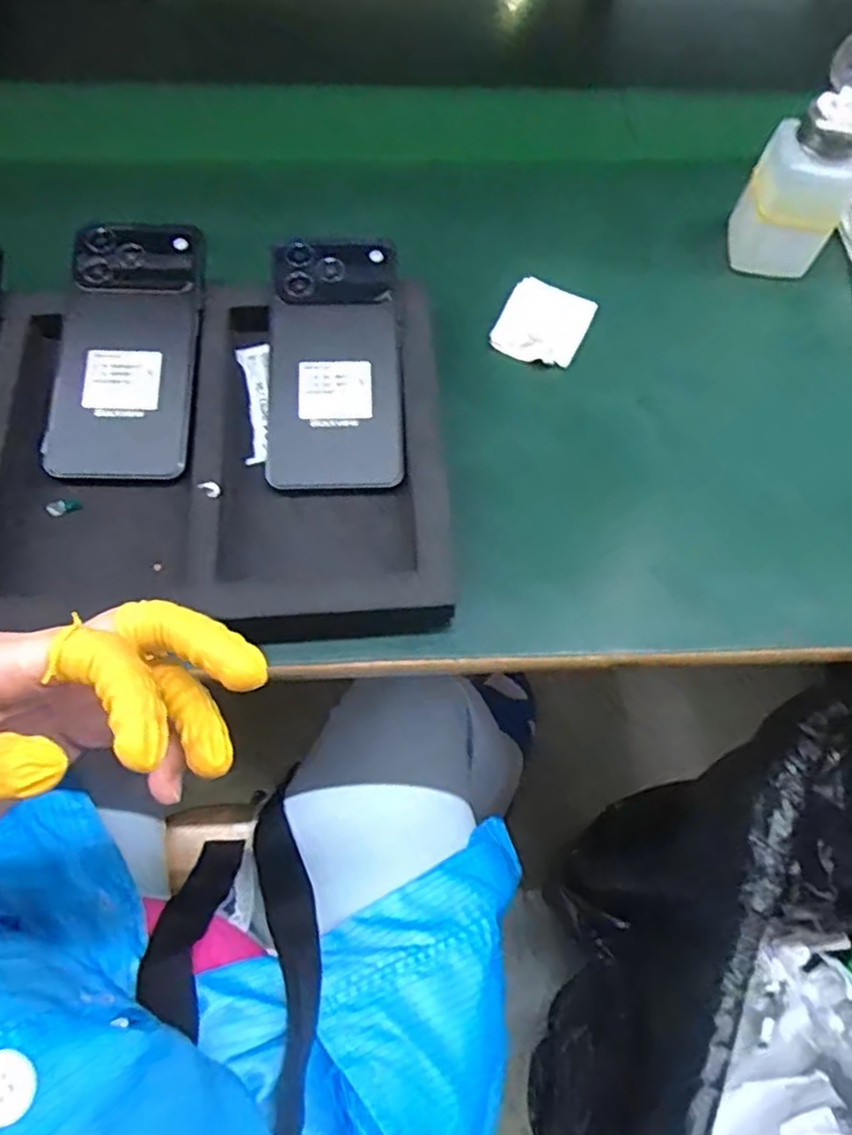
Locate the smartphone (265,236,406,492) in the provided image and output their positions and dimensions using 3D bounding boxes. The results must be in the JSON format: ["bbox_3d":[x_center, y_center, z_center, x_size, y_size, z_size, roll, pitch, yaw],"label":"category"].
[{"bbox_3d":[-0.054,-0.122,0.418,0.078,0.016,0.164,-1,83,-3],"label":"smartphone"}]

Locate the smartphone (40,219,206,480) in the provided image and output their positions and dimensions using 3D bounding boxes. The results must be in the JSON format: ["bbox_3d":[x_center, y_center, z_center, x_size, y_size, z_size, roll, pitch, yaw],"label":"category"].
[{"bbox_3d":[-0.178,-0.132,0.417,0.080,0.011,0.170,3,84,0],"label":"smartphone"}]

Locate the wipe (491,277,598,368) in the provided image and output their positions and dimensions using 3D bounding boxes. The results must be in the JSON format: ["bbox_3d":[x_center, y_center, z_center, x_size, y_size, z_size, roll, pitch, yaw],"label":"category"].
[{"bbox_3d":[0.077,-0.162,0.465,0.057,0.018,0.059,22,66,7],"label":"wipe"}]

